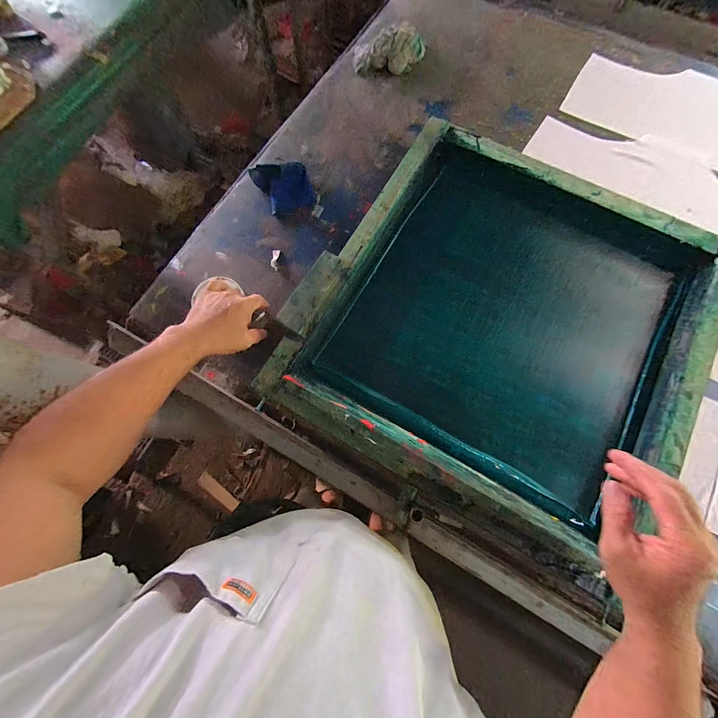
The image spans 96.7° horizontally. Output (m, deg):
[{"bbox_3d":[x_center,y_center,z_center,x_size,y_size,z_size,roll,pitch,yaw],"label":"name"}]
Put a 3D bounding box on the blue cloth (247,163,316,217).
[{"bbox_3d":[-0.156,-0.358,0.663,0.114,0.039,0.110,-20,74,-5],"label":"blue cloth"}]

